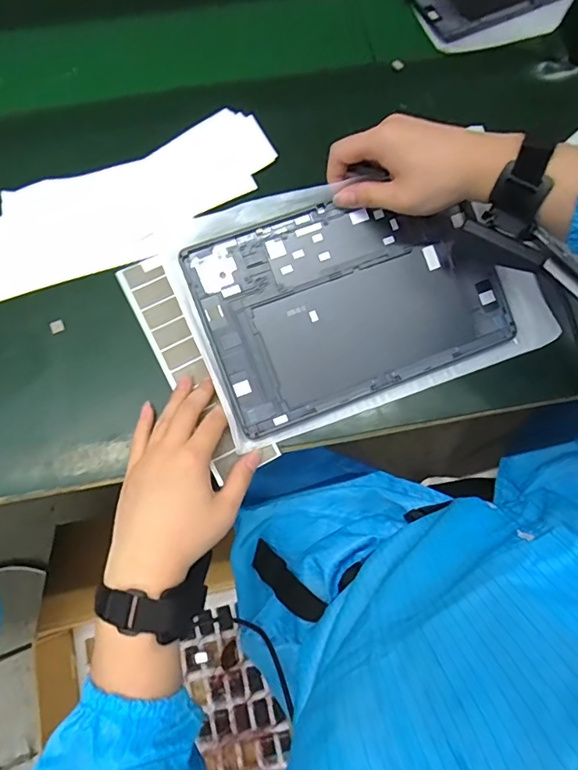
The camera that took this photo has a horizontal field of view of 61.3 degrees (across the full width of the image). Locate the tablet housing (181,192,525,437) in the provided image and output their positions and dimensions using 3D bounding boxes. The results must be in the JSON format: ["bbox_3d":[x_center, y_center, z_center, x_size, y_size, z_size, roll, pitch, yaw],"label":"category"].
[{"bbox_3d":[0.055,-0.077,0.421,0.253,0.009,0.164,-21,91,-7],"label":"tablet housing"}]

